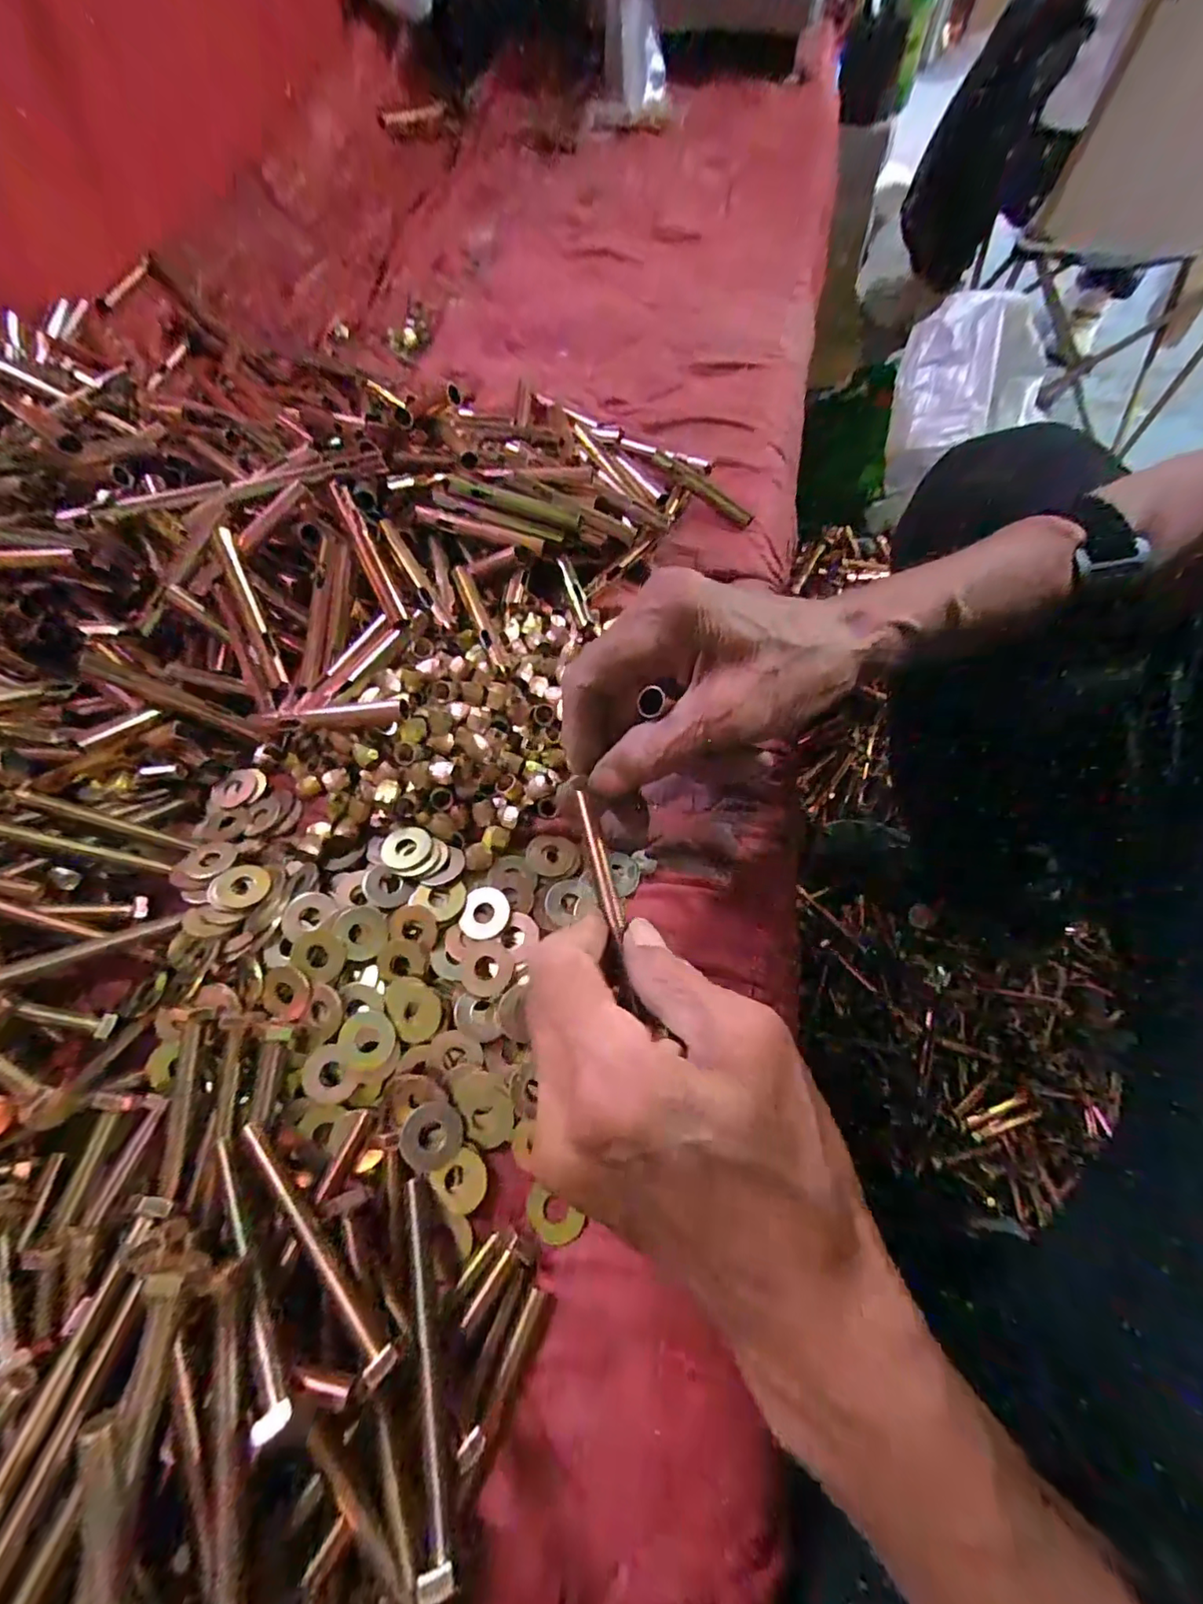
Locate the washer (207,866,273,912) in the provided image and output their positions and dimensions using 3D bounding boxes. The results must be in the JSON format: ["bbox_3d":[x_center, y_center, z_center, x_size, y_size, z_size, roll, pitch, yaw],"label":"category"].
[{"bbox_3d":[-0.183,0.043,0.286,0.027,0.004,0.024,0,52,-13],"label":"washer"}]

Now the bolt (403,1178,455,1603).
[{"bbox_3d":[-0.062,0.189,0.194,0.013,0.013,0.103,-22,41,-7],"label":"bolt"}]

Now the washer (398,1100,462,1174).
[{"bbox_3d":[-0.071,0.139,0.236,0.025,0.005,0.025,8,55,-12],"label":"washer"}]

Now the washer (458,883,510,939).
[{"bbox_3d":[-0.056,0.053,0.270,0.022,0.004,0.025,9,66,7],"label":"washer"}]

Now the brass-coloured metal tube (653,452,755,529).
[{"bbox_3d":[0.072,-0.224,0.404,0.084,0.006,0.011,38,72,4],"label":"brass-coloured metal tube"}]

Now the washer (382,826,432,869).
[{"bbox_3d":[-0.098,0.022,0.282,0.022,0.004,0.023,16,67,10],"label":"washer"}]

